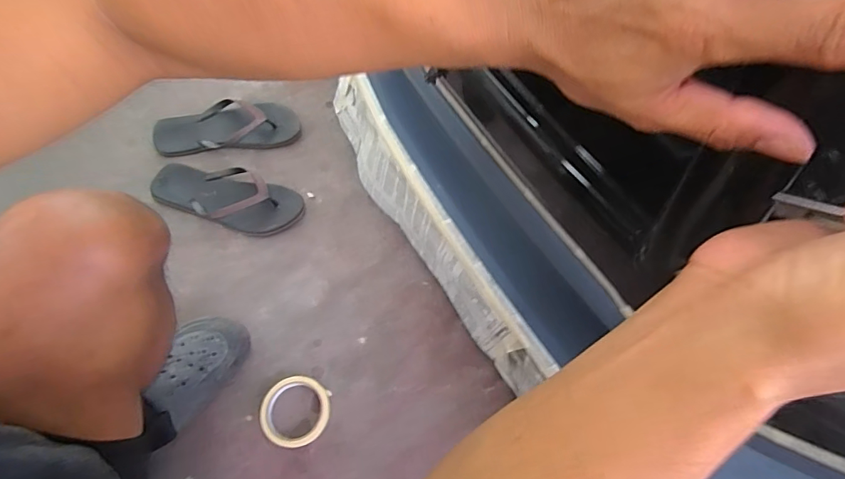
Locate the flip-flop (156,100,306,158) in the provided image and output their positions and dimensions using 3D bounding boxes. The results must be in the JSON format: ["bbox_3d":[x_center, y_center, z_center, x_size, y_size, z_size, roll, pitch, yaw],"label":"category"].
[{"bbox_3d":[-0.375,-0.220,0.876,0.269,0.041,0.104,-6,67,-6],"label":"flip-flop"}]

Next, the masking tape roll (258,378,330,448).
[{"bbox_3d":[-0.189,0.257,0.679,0.098,0.017,0.097,1,66,-3],"label":"masking tape roll"}]

